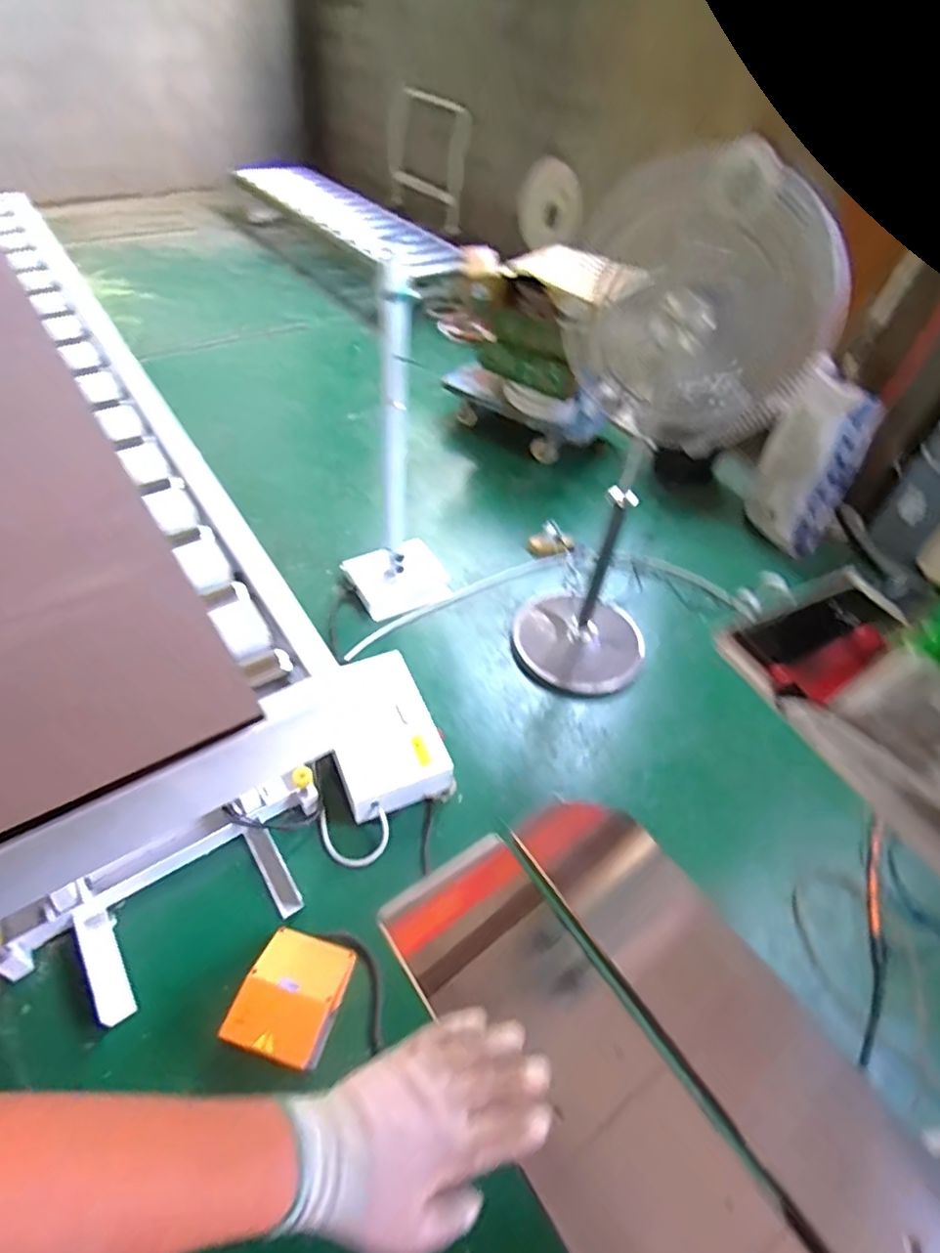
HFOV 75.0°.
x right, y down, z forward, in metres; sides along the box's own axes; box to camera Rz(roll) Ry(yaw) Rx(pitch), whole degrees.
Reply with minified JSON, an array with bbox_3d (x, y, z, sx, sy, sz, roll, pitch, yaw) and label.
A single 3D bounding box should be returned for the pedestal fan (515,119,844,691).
[{"bbox_3d":[0.404,-0.366,1.535,0.396,1.257,0.363,-3,49,-9],"label":"pedestal fan"}]

